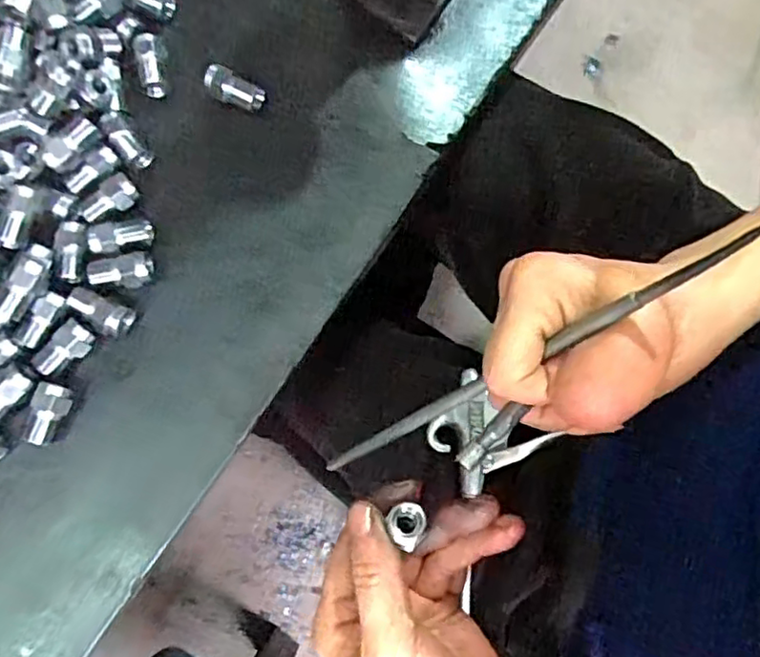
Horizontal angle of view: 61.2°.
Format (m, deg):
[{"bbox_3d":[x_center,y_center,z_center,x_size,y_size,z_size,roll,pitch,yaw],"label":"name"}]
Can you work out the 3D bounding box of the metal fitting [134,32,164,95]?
[{"bbox_3d":[-0.121,-0.138,0.336,0.013,0.010,0.031,-9,97,-1],"label":"metal fitting"}]

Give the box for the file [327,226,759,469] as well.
[{"bbox_3d":[0.042,0.023,0.262,0.007,0.226,0.008,-17,76,-44],"label":"file"}]

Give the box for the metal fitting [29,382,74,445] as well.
[{"bbox_3d":[-0.155,0.041,0.304,0.014,0.017,0.028,11,79,2],"label":"metal fitting"}]

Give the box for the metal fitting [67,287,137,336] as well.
[{"bbox_3d":[-0.136,-0.008,0.316,0.031,0.012,0.015,28,80,6],"label":"metal fitting"}]

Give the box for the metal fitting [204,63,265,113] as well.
[{"bbox_3d":[-0.076,-0.123,0.336,0.032,0.014,0.015,28,80,6],"label":"metal fitting"}]

